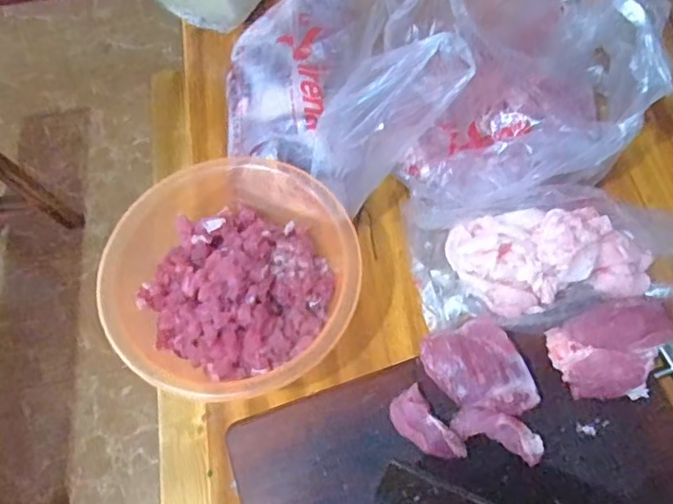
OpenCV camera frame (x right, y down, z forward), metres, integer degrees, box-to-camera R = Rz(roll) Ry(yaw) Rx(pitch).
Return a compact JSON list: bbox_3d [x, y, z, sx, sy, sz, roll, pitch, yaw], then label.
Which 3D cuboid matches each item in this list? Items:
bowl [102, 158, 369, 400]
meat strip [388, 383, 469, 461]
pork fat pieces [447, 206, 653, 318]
[{"bbox_3d":[-0.113,0.021,0.584,0.239,0.083,0.244,-1,64,1],"label":"bowl"},{"bbox_3d":[0.081,0.161,0.518,0.039,0.010,0.073,-34,68,-14],"label":"meat strip"},{"bbox_3d":[0.223,0.003,0.582,0.201,0.044,0.107,-8,64,-2],"label":"pork fat pieces"}]

